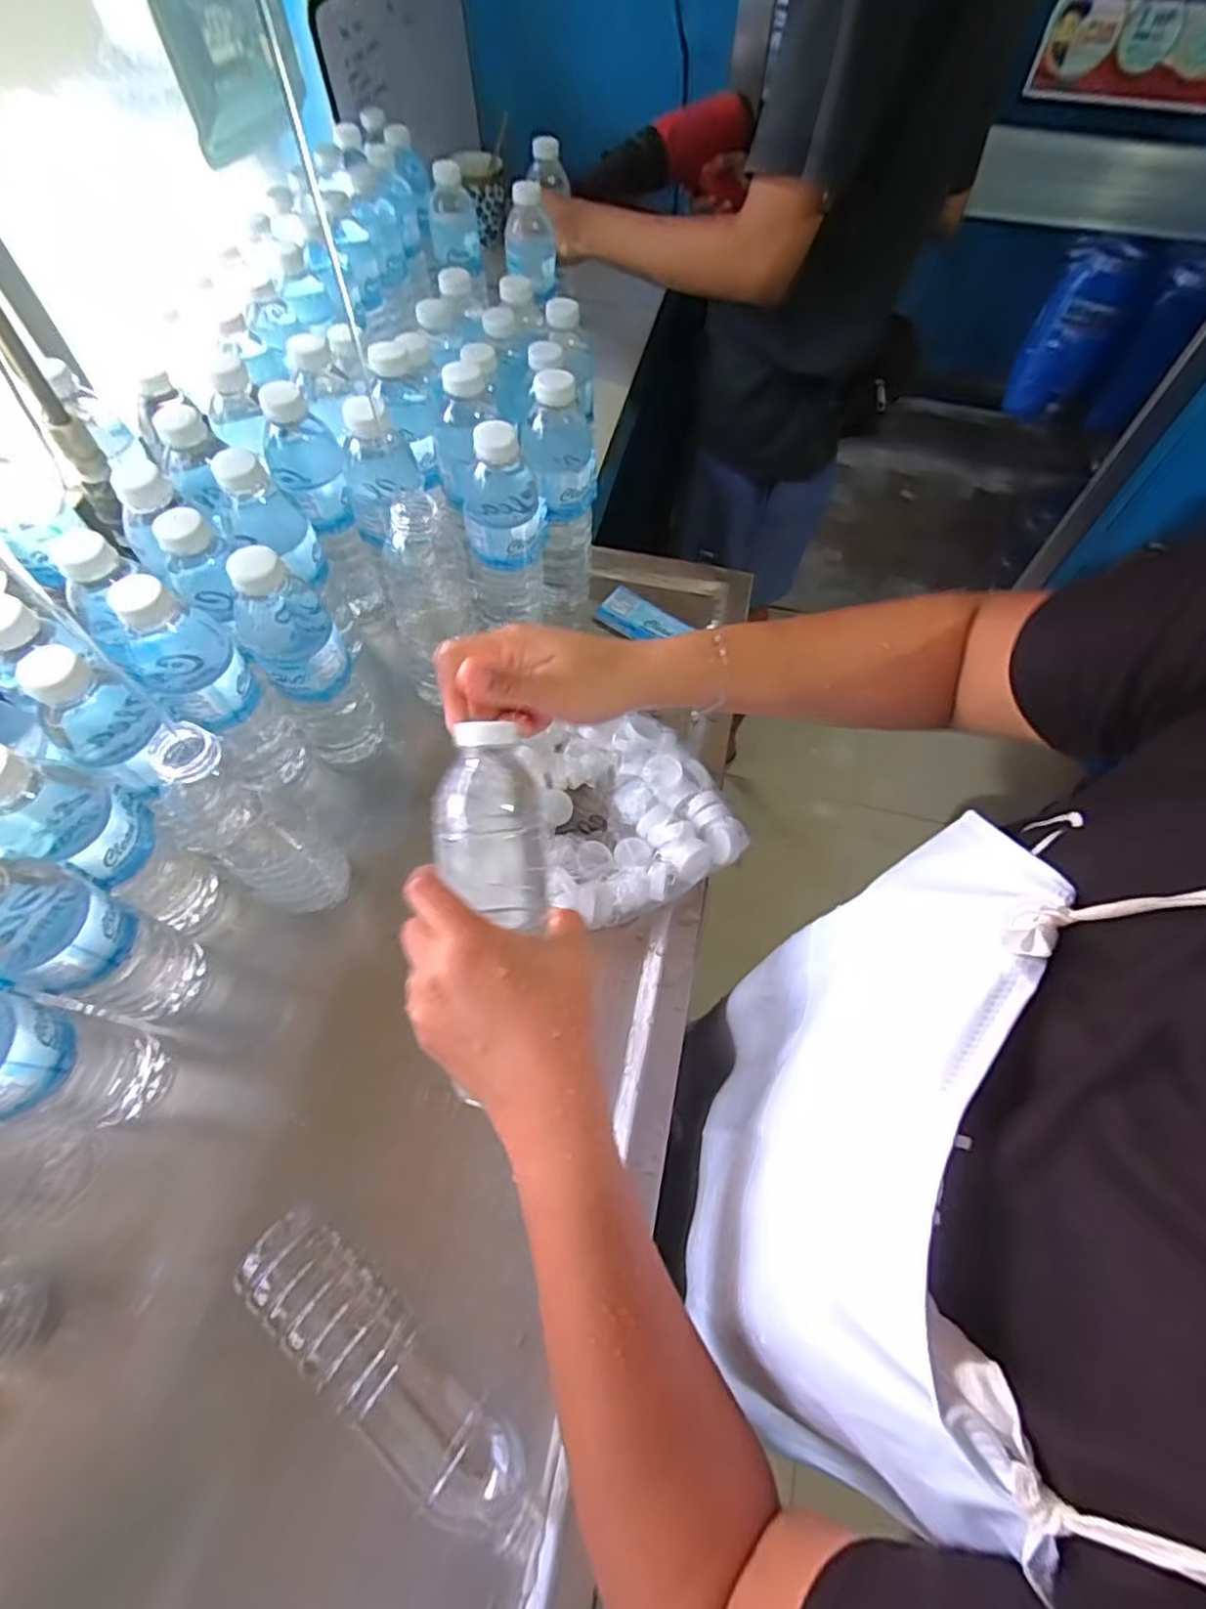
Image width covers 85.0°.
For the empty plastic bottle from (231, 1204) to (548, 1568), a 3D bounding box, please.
[{"bbox_3d":[-0.118,0.318,0.365,0.203,0.048,0.048,37,67,17],"label":"empty plastic bottle"}]

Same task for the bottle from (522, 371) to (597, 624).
[{"bbox_3d":[-0.035,-0.261,0.591,0.059,0.213,0.063,-4,62,-3],"label":"bottle"}]

